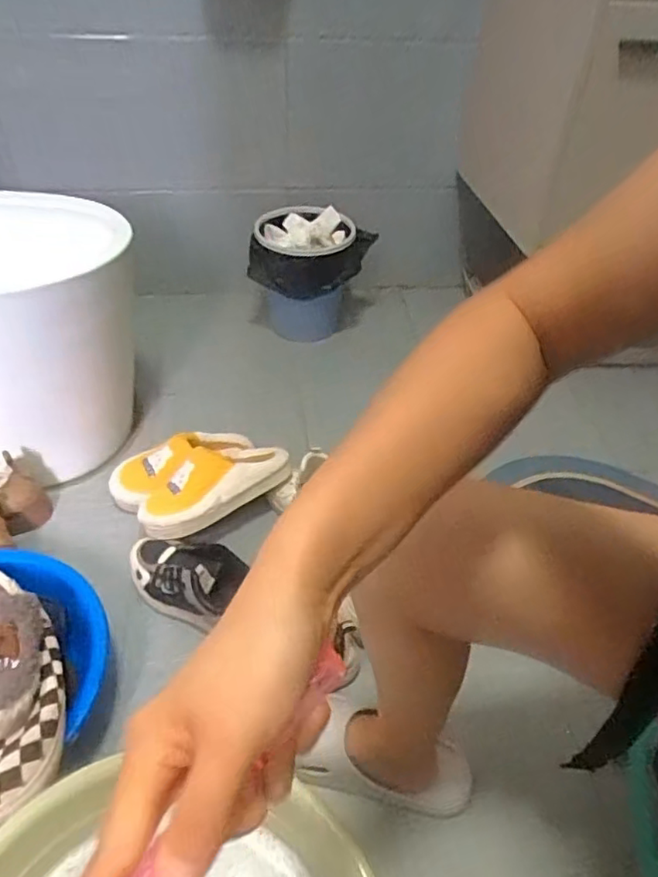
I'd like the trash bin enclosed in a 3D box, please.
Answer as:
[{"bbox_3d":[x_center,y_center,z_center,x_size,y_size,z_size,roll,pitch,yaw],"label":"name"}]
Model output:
[{"bbox_3d":[-0.049,-0.380,1.382,0.265,0.254,0.242,-4,43,-8],"label":"trash bin"}]

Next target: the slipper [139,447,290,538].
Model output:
[{"bbox_3d":[-0.184,0.067,0.952,0.240,0.061,0.111,-27,50,-29],"label":"slipper"}]

